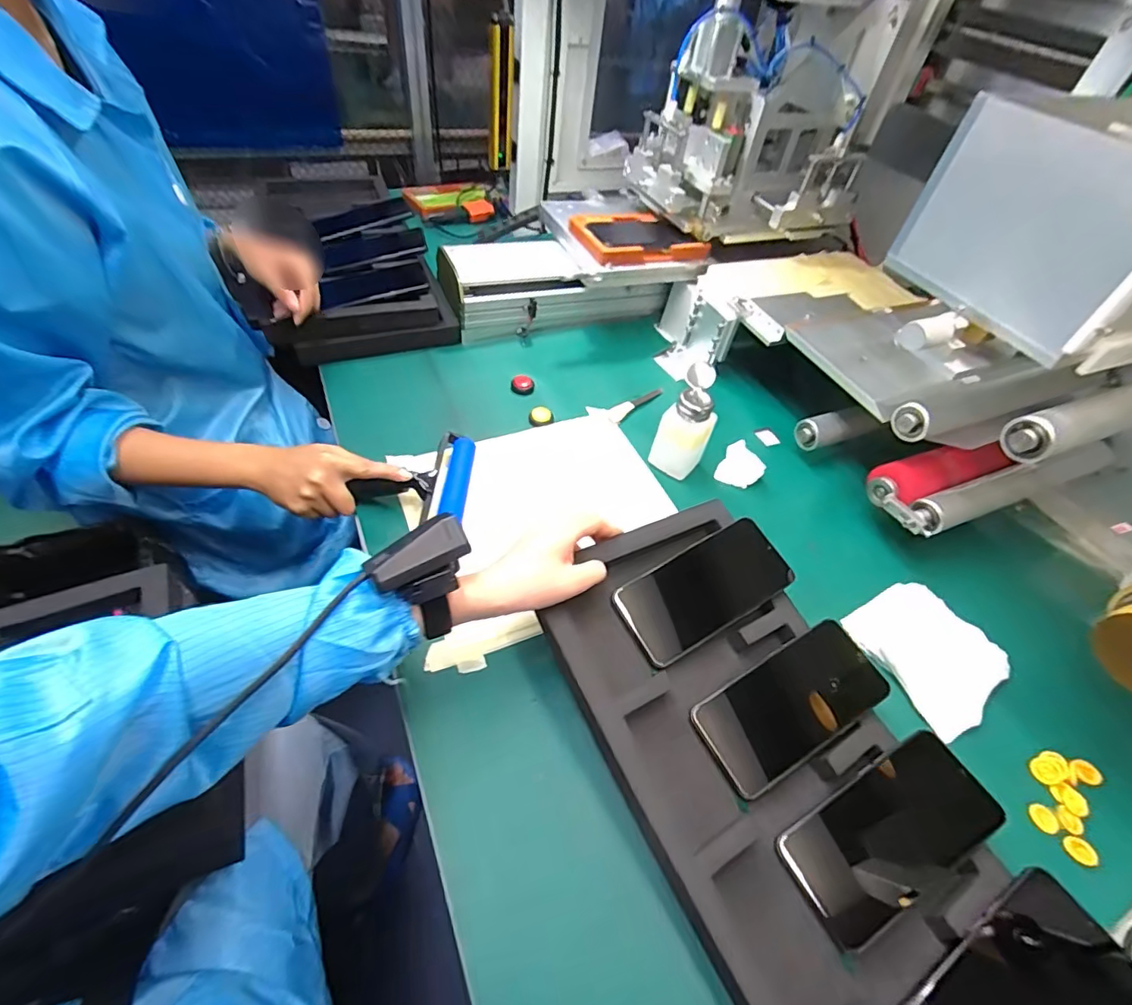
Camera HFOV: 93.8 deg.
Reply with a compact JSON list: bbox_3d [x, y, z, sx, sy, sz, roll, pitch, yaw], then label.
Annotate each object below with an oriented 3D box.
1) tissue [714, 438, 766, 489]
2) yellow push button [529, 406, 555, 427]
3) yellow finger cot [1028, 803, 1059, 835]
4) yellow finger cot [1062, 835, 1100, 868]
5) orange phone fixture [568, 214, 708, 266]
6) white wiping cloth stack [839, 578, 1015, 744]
[{"bbox_3d":[0.219,-0.045,0.661,0.051,0.028,0.052,28,53,16],"label":"tissue"},{"bbox_3d":[-0.031,-0.111,0.685,0.029,0.015,0.024,-15,54,-18],"label":"yellow push button"},{"bbox_3d":[0.403,0.266,0.446,0.019,0.005,0.023,-5,51,-11],"label":"yellow finger cot"},{"bbox_3d":[0.419,0.284,0.432,0.023,0.006,0.022,3,50,-4],"label":"yellow finger cot"},{"bbox_3d":[0.105,-0.395,0.783,0.181,0.027,0.121,-16,54,-19],"label":"orange phone fixture"},{"bbox_3d":[0.360,0.145,0.528,0.122,0.012,0.129,-26,58,-25],"label":"white wiping cloth stack"}]

